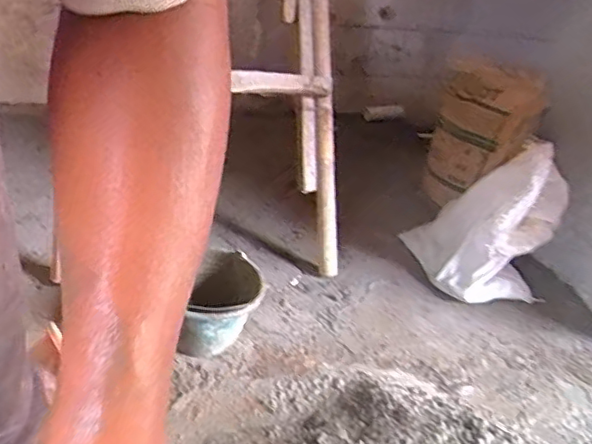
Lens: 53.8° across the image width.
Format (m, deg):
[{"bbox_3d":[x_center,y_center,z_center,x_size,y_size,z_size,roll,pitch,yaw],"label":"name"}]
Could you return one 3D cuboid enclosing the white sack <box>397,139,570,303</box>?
[{"bbox_3d":[0.422,-0.017,1.388,0.126,0.394,0.349,-20,42,-36],"label":"white sack"}]

